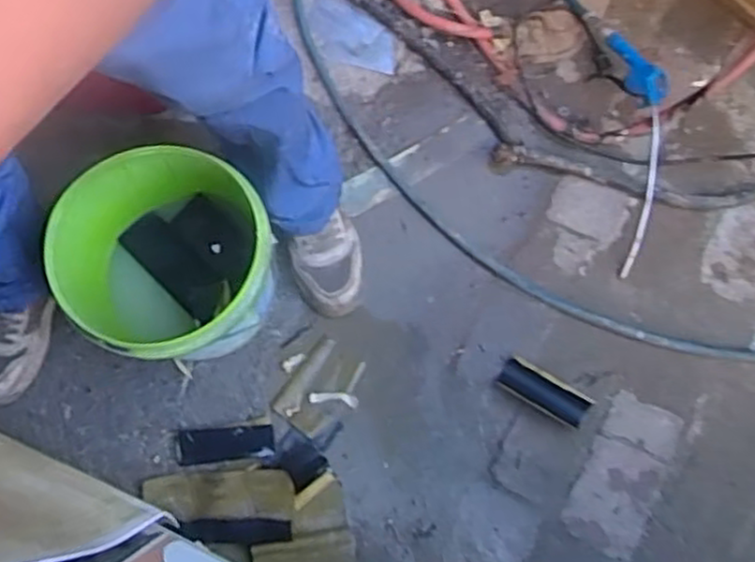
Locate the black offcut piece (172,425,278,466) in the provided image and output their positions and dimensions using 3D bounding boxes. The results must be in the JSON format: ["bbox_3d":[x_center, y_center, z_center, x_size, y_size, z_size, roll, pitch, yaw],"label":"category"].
[{"bbox_3d":[-0.223,0.239,1.073,0.141,0.008,0.047,-5,76,0],"label":"black offcut piece"}]

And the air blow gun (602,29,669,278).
[{"bbox_3d":[0.410,-0.212,1.145,0.037,0.094,0.397,-1,84,-39],"label":"air blow gun"}]

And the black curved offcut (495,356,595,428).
[{"bbox_3d":[0.244,0.161,1.079,0.133,0.028,0.050,30,79,8],"label":"black curved offcut"}]

